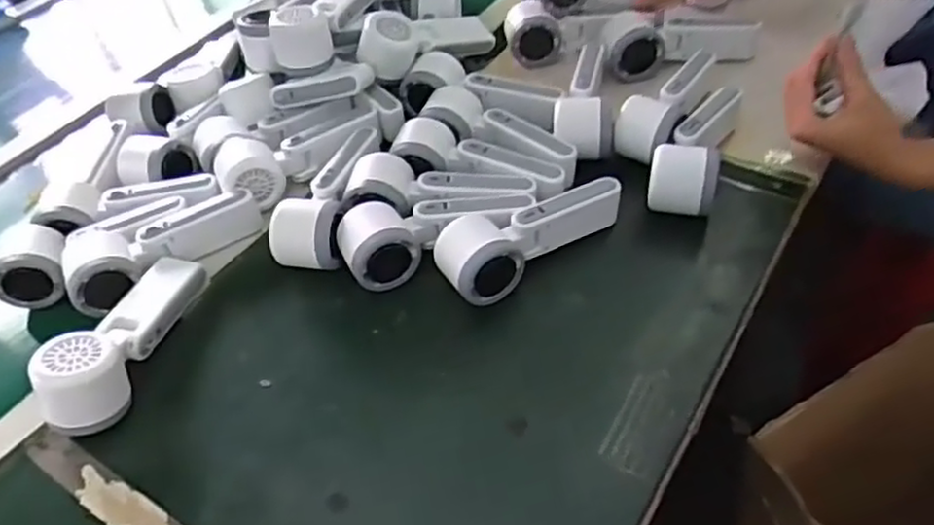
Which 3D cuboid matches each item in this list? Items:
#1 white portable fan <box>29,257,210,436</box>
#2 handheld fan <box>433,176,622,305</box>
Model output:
[{"bbox_3d":[-0.265,0.050,0.540,0.050,0.060,0.166,6,48,12],"label":"white portable fan"},{"bbox_3d":[0.051,-0.026,0.582,0.165,0.049,0.058,-32,52,-21],"label":"handheld fan"}]

